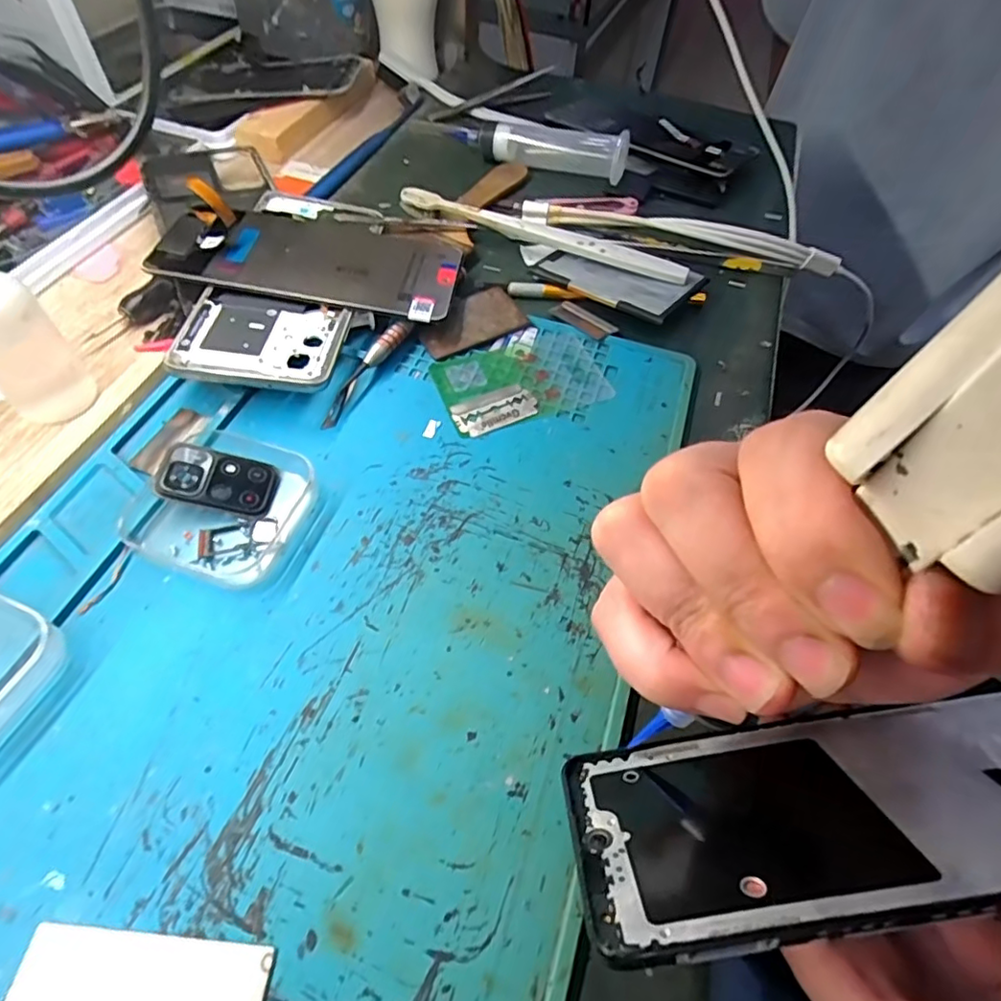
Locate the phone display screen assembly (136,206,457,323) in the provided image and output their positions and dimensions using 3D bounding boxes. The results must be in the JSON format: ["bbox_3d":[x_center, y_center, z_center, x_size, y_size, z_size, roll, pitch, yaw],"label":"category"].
[{"bbox_3d":[-0.102,-0.138,0.322,0.156,0.005,0.083,8,52,-3],"label":"phone display screen assembly"}]

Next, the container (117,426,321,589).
[{"bbox_3d":[-0.116,-0.001,0.241,0.068,0.016,0.064,16,56,6],"label":"container"}]

